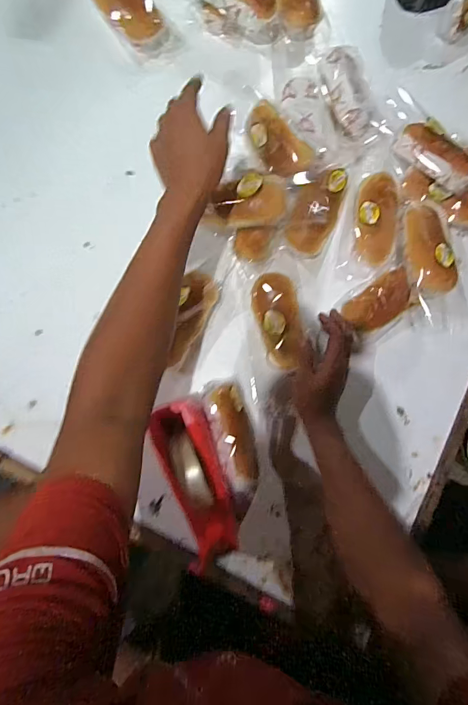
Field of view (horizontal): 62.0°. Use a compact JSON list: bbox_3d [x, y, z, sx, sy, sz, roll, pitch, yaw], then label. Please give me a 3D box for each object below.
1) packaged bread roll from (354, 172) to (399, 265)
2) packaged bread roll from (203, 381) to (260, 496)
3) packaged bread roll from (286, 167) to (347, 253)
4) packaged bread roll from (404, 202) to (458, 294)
[{"bbox_3d":[0.214,-0.200,0.588,0.061,0.039,0.143,7,81,-4],"label":"packaged bread roll"},{"bbox_3d":[0.005,0.118,0.531,0.061,0.062,0.154,-17,98,-8],"label":"packaged bread roll"},{"bbox_3d":[0.123,-0.210,0.577,0.074,0.045,0.120,26,80,-1],"label":"packaged bread roll"},{"bbox_3d":[0.276,-0.149,0.553,0.064,0.036,0.142,3,71,-6],"label":"packaged bread roll"}]

